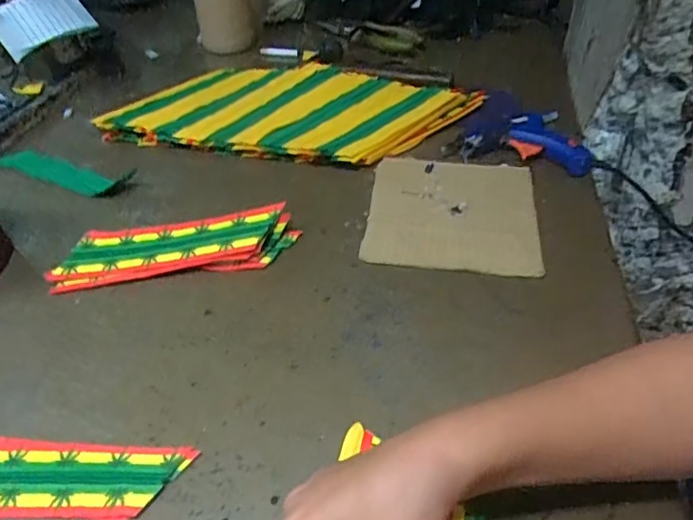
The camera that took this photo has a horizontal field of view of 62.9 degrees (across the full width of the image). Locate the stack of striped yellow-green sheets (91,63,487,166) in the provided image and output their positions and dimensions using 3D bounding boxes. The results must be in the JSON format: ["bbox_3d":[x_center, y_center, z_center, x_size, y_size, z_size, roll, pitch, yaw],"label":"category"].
[{"bbox_3d":[-0.070,-0.176,0.652,0.388,0.034,0.169,9,51,17],"label":"stack of striped yellow-green sheets"}]

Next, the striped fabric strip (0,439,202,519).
[{"bbox_3d":[-0.196,0.134,0.351,0.188,0.005,0.049,2,44,3],"label":"striped fabric strip"}]

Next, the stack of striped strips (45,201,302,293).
[{"bbox_3d":[-0.148,-0.014,0.488,0.199,0.028,0.055,-5,44,-4],"label":"stack of striped strips"}]

